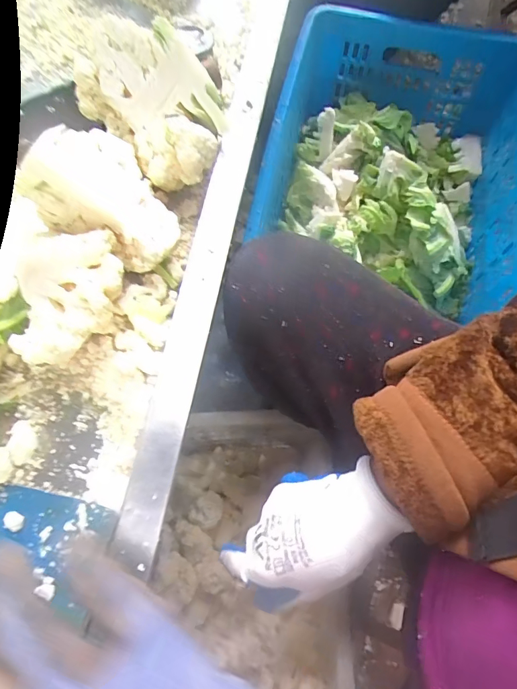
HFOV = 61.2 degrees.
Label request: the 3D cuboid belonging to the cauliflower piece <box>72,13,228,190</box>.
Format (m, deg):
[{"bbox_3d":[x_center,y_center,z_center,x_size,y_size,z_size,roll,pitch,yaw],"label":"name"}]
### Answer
[{"bbox_3d":[-0.100,-0.231,0.412,0.100,0.060,0.159,-35,74,-12],"label":"cauliflower piece"}]

